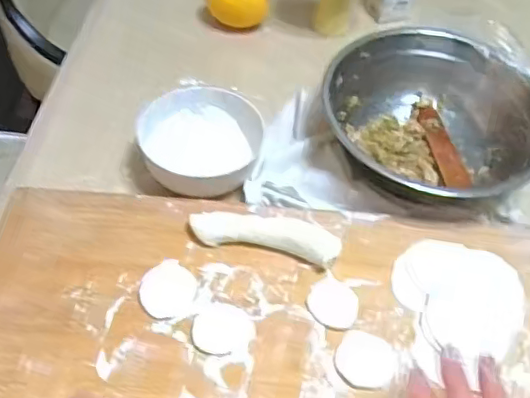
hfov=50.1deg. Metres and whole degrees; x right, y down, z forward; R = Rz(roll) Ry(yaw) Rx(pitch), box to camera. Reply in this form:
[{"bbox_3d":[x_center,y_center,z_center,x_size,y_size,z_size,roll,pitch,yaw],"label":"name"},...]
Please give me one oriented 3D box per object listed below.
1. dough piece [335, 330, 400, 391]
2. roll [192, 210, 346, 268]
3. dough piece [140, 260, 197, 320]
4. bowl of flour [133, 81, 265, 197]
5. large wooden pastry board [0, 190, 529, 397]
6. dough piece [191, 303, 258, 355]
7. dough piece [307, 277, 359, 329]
[{"bbox_3d":[0.073,0.115,0.408,0.042,0.004,0.041,16,51,8],"label":"dough piece"},{"bbox_3d":[0.000,0.030,0.457,0.117,0.021,0.031,10,51,3],"label":"roll"},{"bbox_3d":[-0.073,0.068,0.430,0.040,0.004,0.047,0,51,-5],"label":"dough piece"},{"bbox_3d":[-0.057,-0.052,0.530,0.102,0.058,0.111,2,51,-3],"label":"bowl of flour"},{"bbox_3d":[0.016,0.131,0.385,0.459,0.016,0.307,5,51,-1],"label":"large wooden pastry board"},{"bbox_3d":[-0.030,0.094,0.415,0.044,0.004,0.037,-2,51,-7],"label":"dough piece"},{"bbox_3d":[0.053,0.079,0.434,0.038,0.005,0.038,15,51,7],"label":"dough piece"}]

